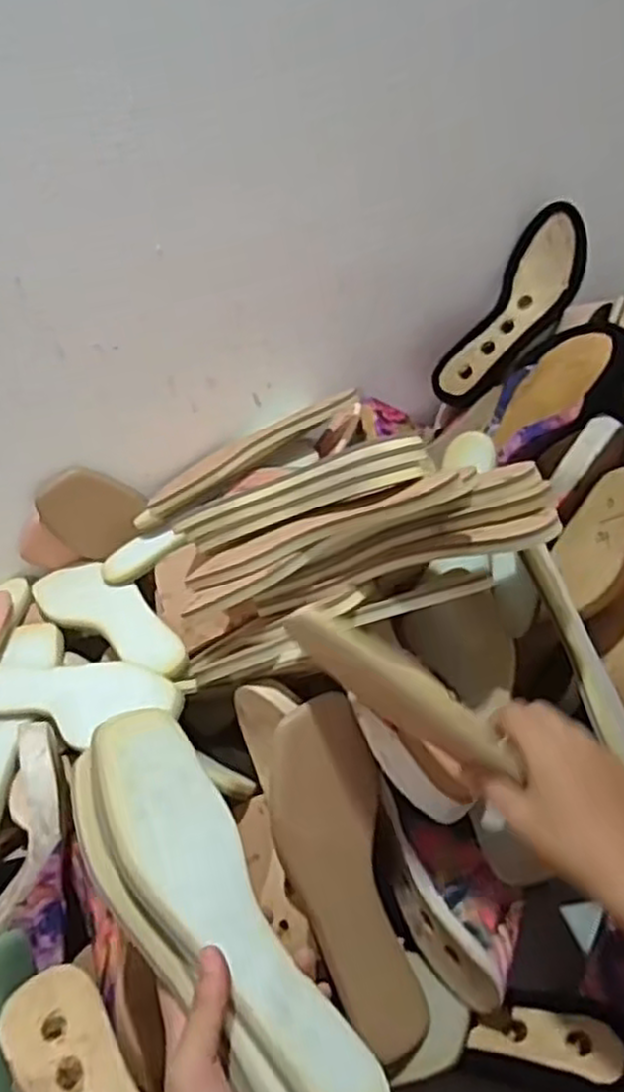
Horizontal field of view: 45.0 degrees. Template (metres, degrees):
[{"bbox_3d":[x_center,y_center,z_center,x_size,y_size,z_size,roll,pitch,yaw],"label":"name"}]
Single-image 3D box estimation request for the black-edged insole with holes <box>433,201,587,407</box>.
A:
[{"bbox_3d":[0.225,-0.259,0.840,0.075,0.058,0.235,40,99,39],"label":"black-edged insole with holes"}]

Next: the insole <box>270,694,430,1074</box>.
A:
[{"bbox_3d":[0.023,0.228,0.524,0.078,0.024,0.235,-13,84,-13],"label":"insole"}]

